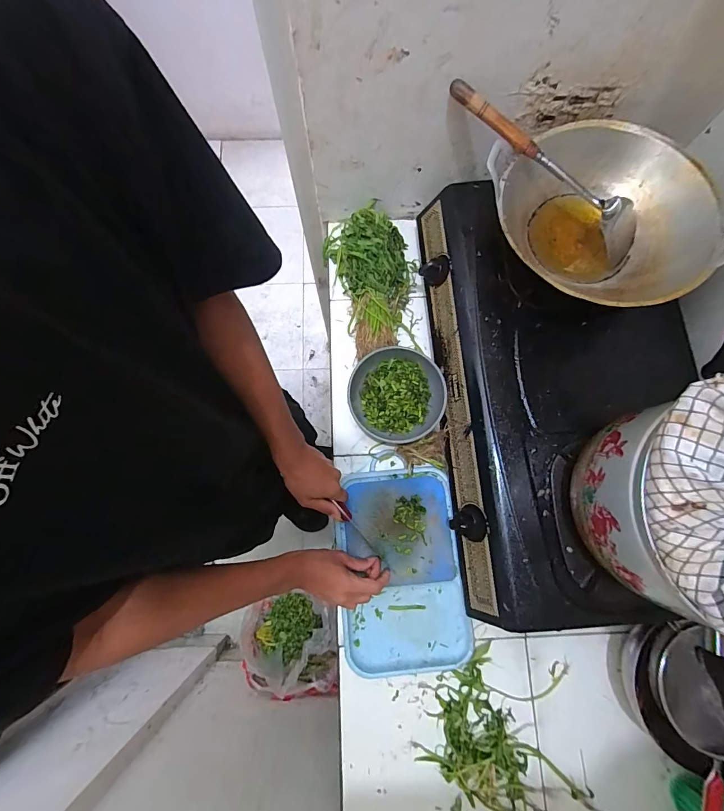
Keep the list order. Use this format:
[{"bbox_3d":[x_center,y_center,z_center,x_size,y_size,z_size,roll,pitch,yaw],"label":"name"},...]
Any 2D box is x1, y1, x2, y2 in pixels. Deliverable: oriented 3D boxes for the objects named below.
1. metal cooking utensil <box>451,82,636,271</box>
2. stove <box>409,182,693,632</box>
[{"bbox_3d":[0.261,-0.325,0.518,0.342,0.050,0.061,33,79,-10],"label":"metal cooking utensil"},{"bbox_3d":[0.295,-0.043,0.565,0.329,0.121,0.669,-5,78,-1],"label":"stove"}]

